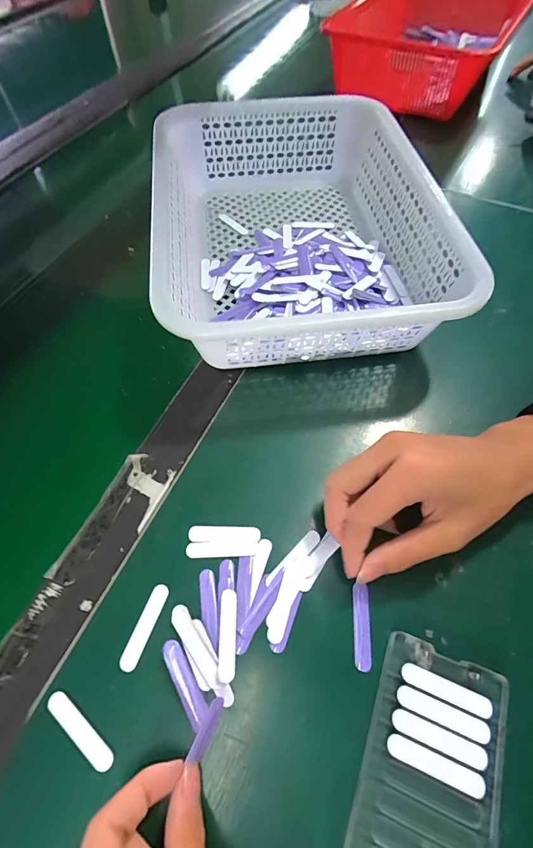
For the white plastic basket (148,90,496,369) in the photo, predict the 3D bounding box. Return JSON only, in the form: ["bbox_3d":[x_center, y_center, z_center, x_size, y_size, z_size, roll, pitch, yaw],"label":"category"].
[{"bbox_3d":[0.030,-0.202,0.384,0.256,0.088,0.350,-7,61,-4],"label":"white plastic basket"}]

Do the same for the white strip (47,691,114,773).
[{"bbox_3d":[-0.108,0.177,0.214,0.051,0.004,0.011,35,66,18],"label":"white strip"}]

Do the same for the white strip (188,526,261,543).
[{"bbox_3d":[-0.030,0.079,0.268,0.051,0.004,0.011,0,60,1],"label":"white strip"}]

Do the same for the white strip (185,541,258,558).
[{"bbox_3d":[-0.032,0.089,0.263,0.050,0.004,0.010,-2,60,-1],"label":"white strip"}]

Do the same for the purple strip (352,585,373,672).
[{"bbox_3d":[0.062,0.131,0.242,0.011,0.004,0.049,3,63,2],"label":"purple strip"}]

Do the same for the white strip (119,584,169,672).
[{"bbox_3d":[-0.079,0.131,0.240,0.011,0.004,0.051,17,62,10],"label":"white strip"}]

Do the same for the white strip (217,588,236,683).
[{"bbox_3d":[-0.025,0.134,0.238,0.011,0.004,0.050,-1,60,0],"label":"white strip"}]

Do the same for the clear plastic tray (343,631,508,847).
[{"bbox_3d":[0.088,0.191,0.203,0.069,0.014,0.121,21,63,12],"label":"clear plastic tray"}]

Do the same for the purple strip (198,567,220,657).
[{"bbox_3d":[-0.038,0.121,0.244,0.010,0.004,0.049,-9,61,-4],"label":"purple strip"}]

